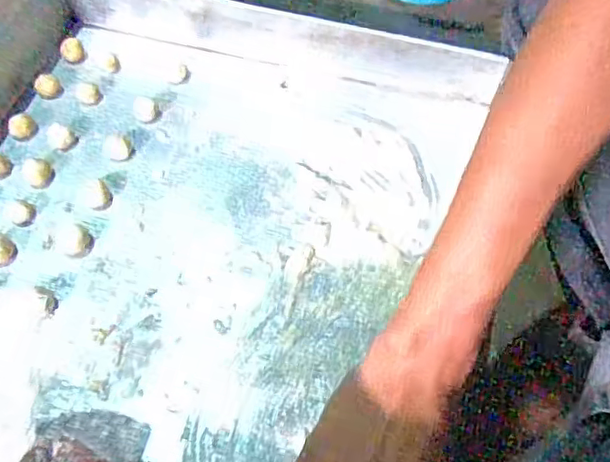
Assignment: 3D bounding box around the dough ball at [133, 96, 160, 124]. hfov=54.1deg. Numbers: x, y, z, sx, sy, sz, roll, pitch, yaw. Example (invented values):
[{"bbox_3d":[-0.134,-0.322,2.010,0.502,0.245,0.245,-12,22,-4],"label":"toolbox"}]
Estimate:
[{"bbox_3d":[-0.148,-0.114,0.556,0.025,0.011,0.022,42,67,18],"label":"dough ball"}]

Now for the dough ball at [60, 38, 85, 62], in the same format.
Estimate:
[{"bbox_3d":[-0.228,-0.179,0.584,0.021,0.016,0.017,-23,65,-15],"label":"dough ball"}]

